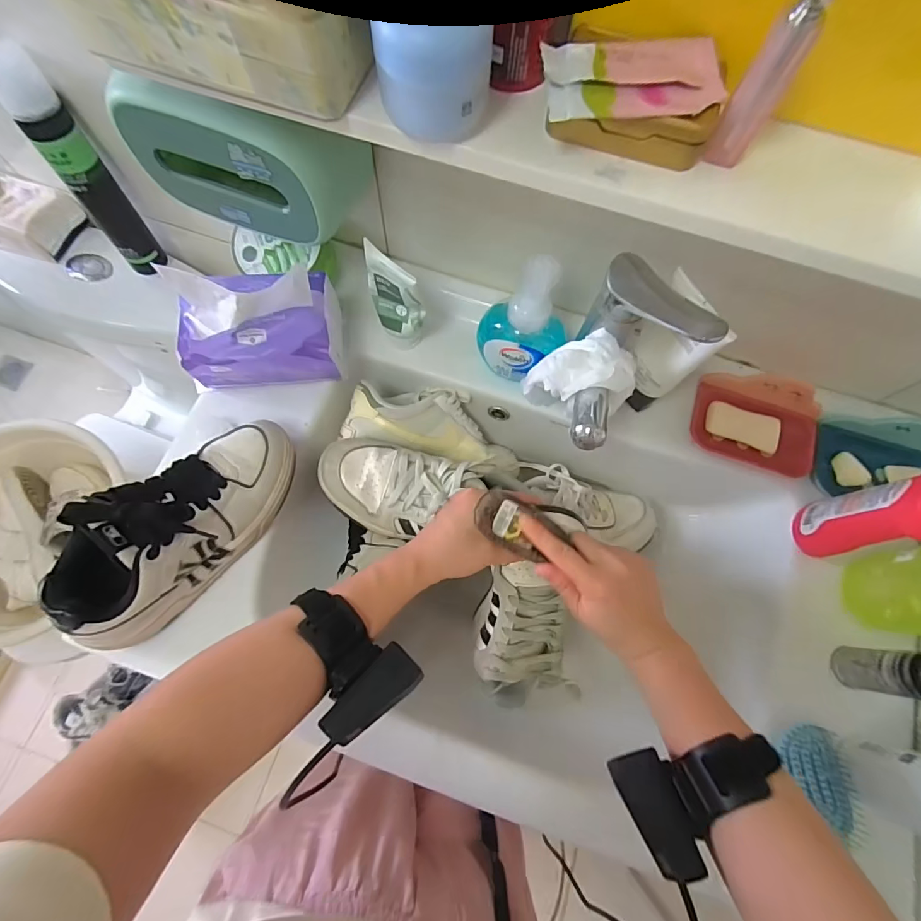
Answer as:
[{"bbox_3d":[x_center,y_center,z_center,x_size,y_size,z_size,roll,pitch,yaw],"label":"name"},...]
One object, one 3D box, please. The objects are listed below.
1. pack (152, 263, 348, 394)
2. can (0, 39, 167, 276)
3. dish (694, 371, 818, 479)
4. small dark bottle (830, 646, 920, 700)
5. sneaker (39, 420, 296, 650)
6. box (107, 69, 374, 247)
[{"bbox_3d":[-0.207,-0.143,0.464,0.145,0.130,0.094,-3,72,-3],"label":"pack"},{"bbox_3d":[-0.451,-0.342,0.547,0.044,0.249,0.048,-11,72,-6],"label":"can"},{"bbox_3d":[0.324,-0.041,0.484,0.129,0.056,0.080,18,72,4],"label":"dish"},{"bbox_3d":[0.384,0.183,0.385,0.039,0.113,0.036,2,71,-2],"label":"small dark bottle"},{"bbox_3d":[-0.252,0.051,0.404,0.083,0.102,0.224,42,75,11],"label":"sneaker"},{"bbox_3d":[-0.177,-0.270,0.383,0.172,0.108,0.082,17,72,4],"label":"box"}]

